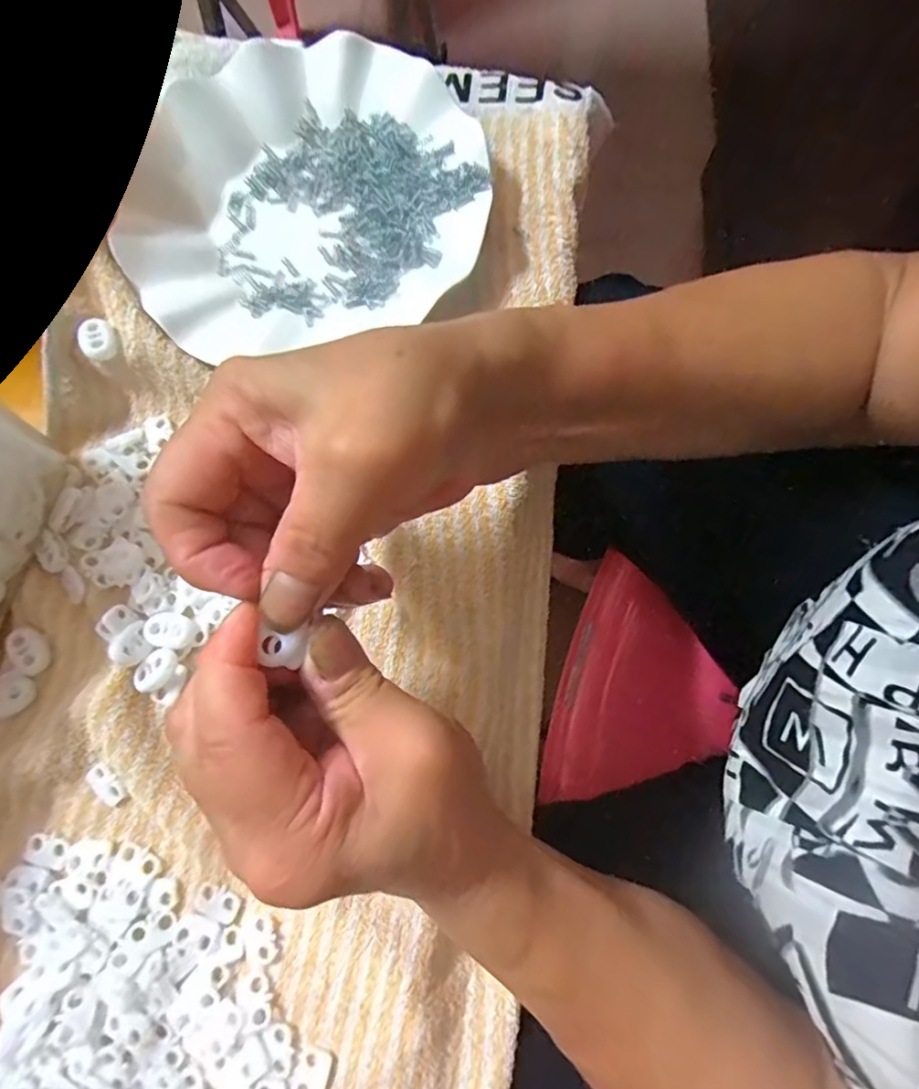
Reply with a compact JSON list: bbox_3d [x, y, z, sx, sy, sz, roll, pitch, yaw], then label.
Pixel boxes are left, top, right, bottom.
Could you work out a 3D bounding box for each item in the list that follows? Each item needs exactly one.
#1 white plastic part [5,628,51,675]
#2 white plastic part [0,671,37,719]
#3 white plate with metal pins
[{"bbox_3d":[-0.196,0.048,0.252,0.015,0.004,0.020,-44,83,-8],"label":"white plastic part"},{"bbox_3d":[-0.204,0.068,0.251,0.020,0.005,0.019,0,79,0],"label":"white plastic part"},{"bbox_3d":[-0.079,-0.183,0.284,0.178,0.021,0.169,0,79,0],"label":"white plate with metal pins"}]

